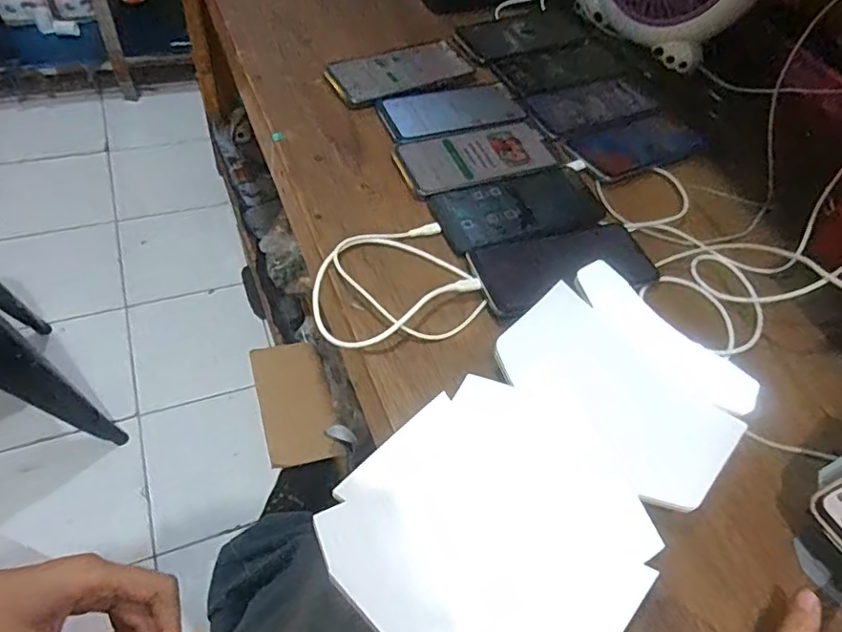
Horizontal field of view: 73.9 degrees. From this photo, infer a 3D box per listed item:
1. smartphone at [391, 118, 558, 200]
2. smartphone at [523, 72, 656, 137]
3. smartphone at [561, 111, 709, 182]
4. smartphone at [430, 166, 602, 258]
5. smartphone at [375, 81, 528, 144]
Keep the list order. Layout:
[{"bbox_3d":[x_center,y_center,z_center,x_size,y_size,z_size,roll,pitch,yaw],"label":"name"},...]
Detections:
[{"bbox_3d":[0.058,-0.166,0.580,0.165,0.004,0.079,-16,58,-15],"label":"smartphone"},{"bbox_3d":[0.206,-0.253,0.670,0.176,0.011,0.072,-22,60,-19],"label":"smartphone"},{"bbox_3d":[0.247,-0.194,0.634,0.172,0.010,0.081,-21,60,-18],"label":"smartphone"},{"bbox_3d":[0.096,-0.105,0.543,0.163,0.011,0.090,-15,58,-15],"label":"smartphone"},{"bbox_3d":[0.034,-0.229,0.620,0.156,0.004,0.077,-13,58,-14],"label":"smartphone"}]

